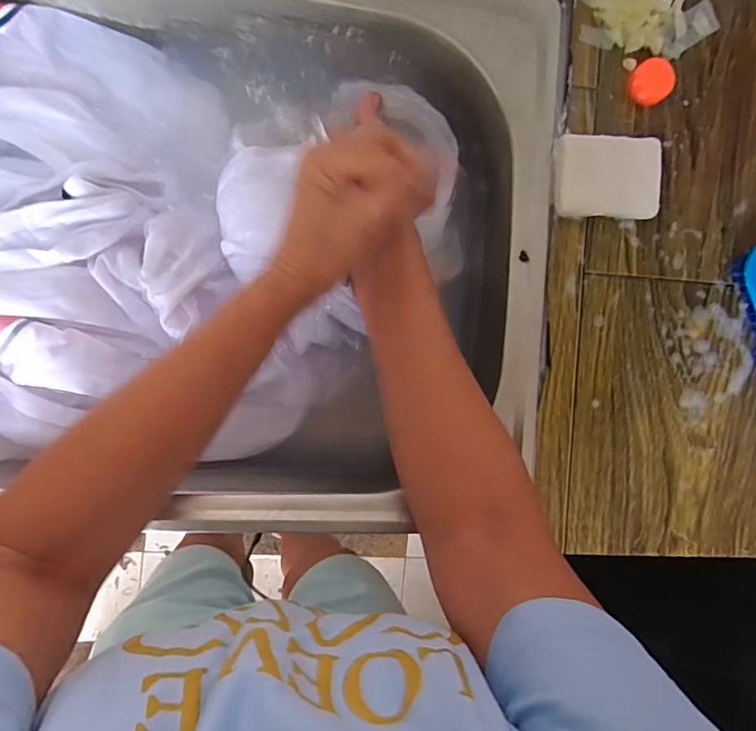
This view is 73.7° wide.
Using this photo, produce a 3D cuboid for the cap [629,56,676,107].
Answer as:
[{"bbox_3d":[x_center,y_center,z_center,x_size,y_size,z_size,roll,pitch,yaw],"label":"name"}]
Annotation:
[{"bbox_3d":[0.209,-0.216,0.385,0.031,0.013,0.032,0,92,-9],"label":"cap"}]

